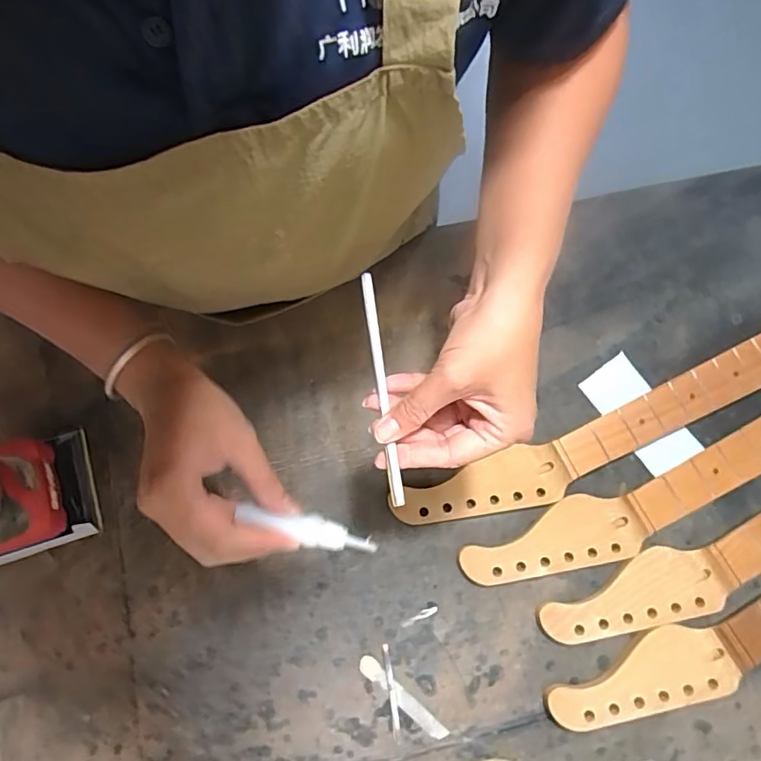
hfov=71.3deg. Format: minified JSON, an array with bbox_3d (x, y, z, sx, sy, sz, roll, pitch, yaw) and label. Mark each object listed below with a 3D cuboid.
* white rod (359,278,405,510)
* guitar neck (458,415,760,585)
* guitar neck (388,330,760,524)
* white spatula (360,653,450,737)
[{"bbox_3d":[0.001,0.003,0.351,0.008,0.005,0.156,-8,79,-1],"label":"white rod"},{"bbox_3d":[0.384,0.068,0.546,0.642,0.023,0.067,-25,76,-5],"label":"guitar neck"},{"bbox_3d":[0.317,0.020,0.561,0.636,0.025,0.066,-24,76,-5],"label":"guitar neck"},{"bbox_3d":[0.020,0.304,0.506,0.102,0.004,0.017,40,79,11],"label":"white spatula"}]

